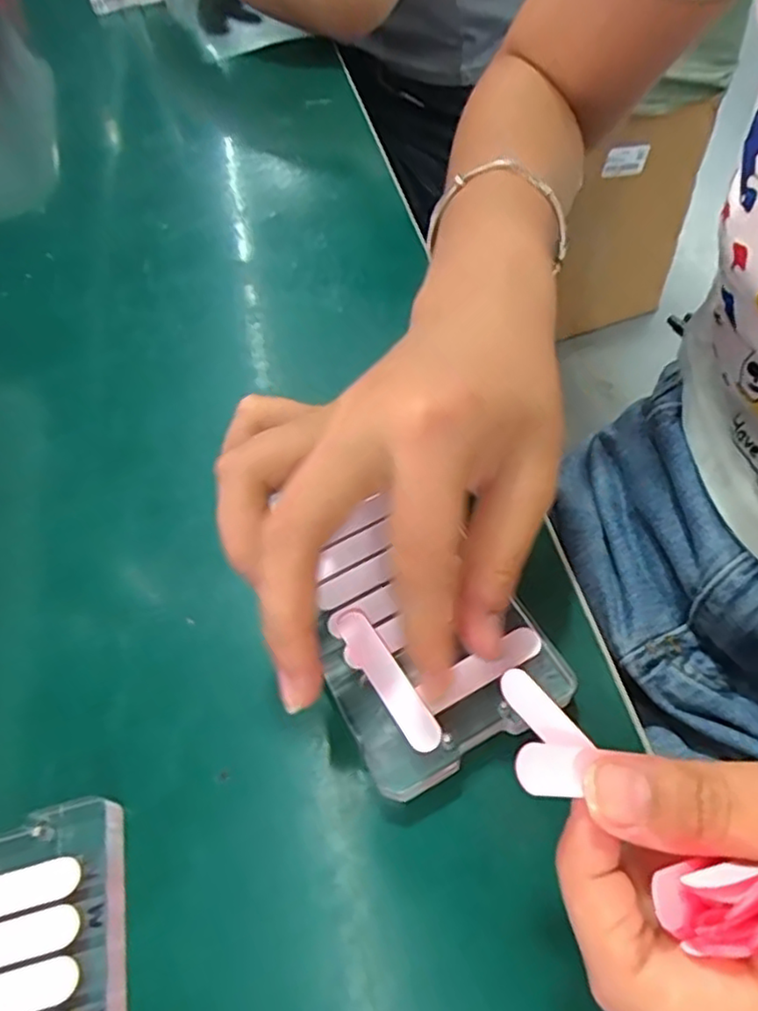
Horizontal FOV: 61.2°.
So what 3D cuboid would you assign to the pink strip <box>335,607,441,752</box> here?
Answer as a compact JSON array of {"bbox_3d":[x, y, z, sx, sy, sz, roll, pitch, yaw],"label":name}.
[{"bbox_3d":[0.002,0.053,0.201,0.010,0.004,0.051,-30,56,-12],"label":"pink strip"}]

